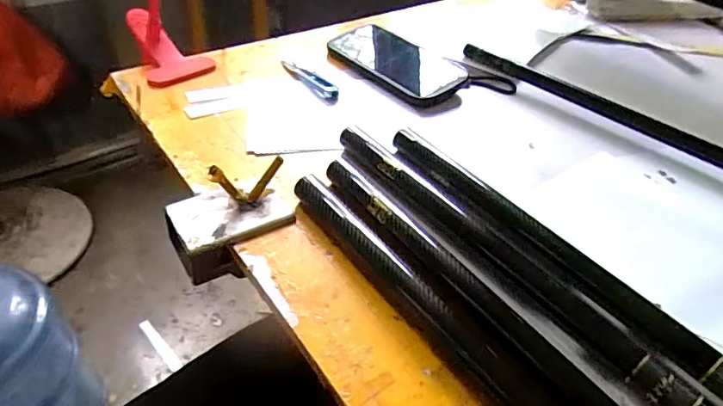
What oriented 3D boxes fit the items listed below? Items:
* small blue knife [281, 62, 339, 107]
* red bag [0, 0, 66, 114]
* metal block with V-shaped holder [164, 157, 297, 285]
[{"bbox_3d":[-0.056,-0.132,0.530,0.020,0.011,0.095,-26,50,-29],"label":"small blue knife"},{"bbox_3d":[-0.899,-0.395,1.222,0.242,0.365,0.102,-22,47,-26],"label":"red bag"},{"bbox_3d":[-0.096,0.009,0.367,0.085,0.062,0.066,-17,46,-21],"label":"metal block with V-shaped holder"}]

